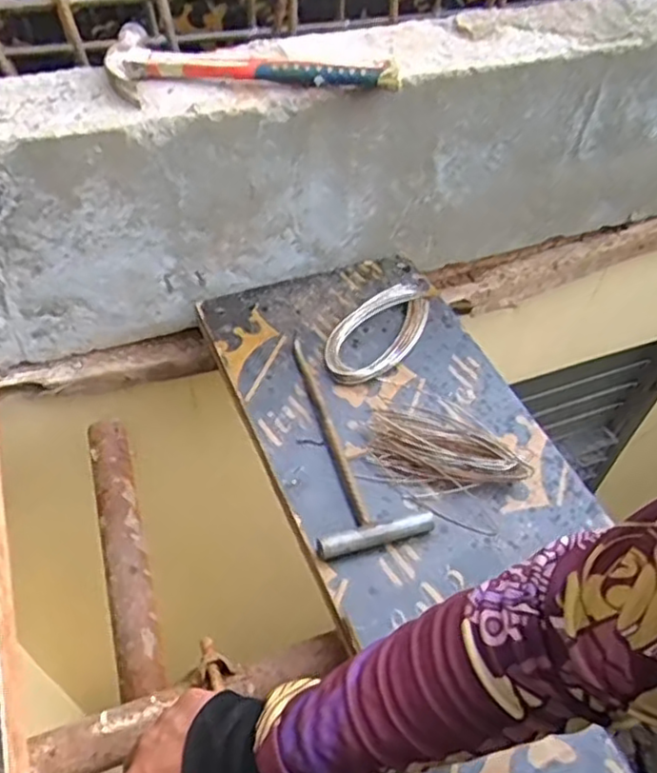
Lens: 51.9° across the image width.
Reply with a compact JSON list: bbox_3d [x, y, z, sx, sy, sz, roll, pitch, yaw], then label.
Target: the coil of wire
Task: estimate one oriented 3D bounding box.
[{"bbox_3d":[0.077,-0.078,0.834,0.212,0.029,0.089,-35,61,-28],"label":"coil of wire"}]

